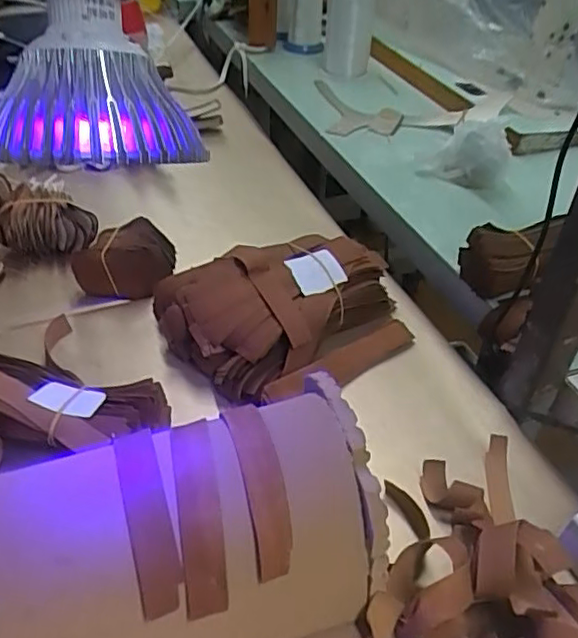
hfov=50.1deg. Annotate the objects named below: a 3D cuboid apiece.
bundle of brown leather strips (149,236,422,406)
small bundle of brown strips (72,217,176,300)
[{"bbox_3d":[-0.004,-0.009,0.522,0.200,0.070,0.142,-11,43,-14],"label":"bundle of brown leather strips"},{"bbox_3d":[-0.153,-0.057,0.590,0.090,0.052,0.062,10,42,9],"label":"small bundle of brown strips"}]

